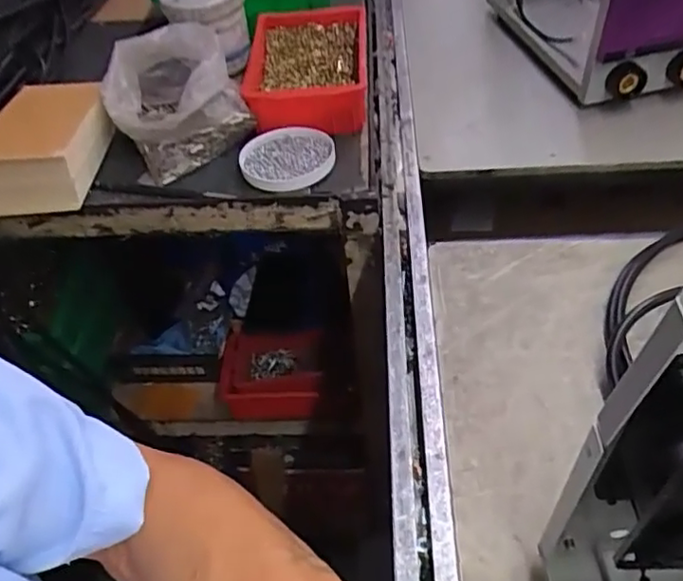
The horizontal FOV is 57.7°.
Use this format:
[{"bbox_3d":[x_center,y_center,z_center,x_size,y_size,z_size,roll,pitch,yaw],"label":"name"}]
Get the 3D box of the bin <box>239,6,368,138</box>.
[{"bbox_3d":[-0.044,-0.254,0.710,0.143,0.079,0.164,-4,48,3],"label":"bin"}]

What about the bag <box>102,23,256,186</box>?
[{"bbox_3d":[-0.181,-0.205,0.666,0.132,0.101,0.116,-30,52,-19],"label":"bag"}]

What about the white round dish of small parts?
[{"bbox_3d":[-0.056,-0.139,0.650,0.096,0.017,0.092,-3,48,4],"label":"white round dish of small parts"}]

